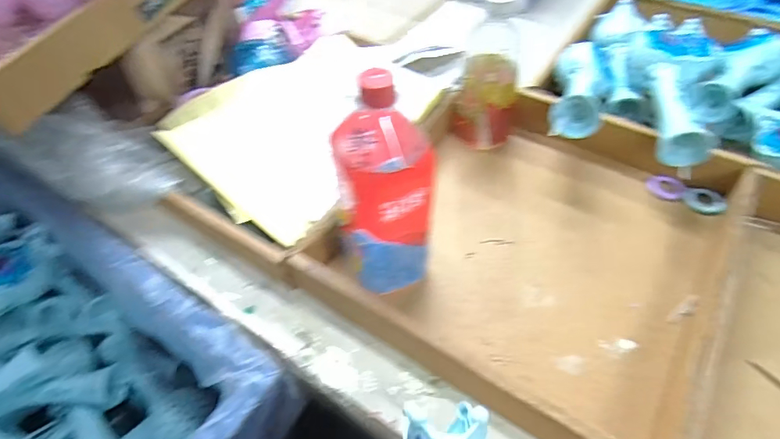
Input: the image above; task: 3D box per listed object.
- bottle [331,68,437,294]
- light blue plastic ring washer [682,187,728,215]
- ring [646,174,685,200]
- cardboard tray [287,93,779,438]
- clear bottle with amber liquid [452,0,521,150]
[{"bbox_3d":[-0.009,-0.015,0.400,0.089,0.220,0.077,16,54,17],"label":"bottle"},{"bbox_3d":[0.359,-0.023,0.525,0.044,0.009,0.044,-2,51,3],"label":"light blue plastic ring washer"},{"bbox_3d":[0.326,-0.038,0.542,0.042,0.004,0.039,-2,51,3],"label":"ring"},{"bbox_3d":[0.290,0.083,0.412,0.689,0.062,0.373,26,57,24],"label":"cardboard tray"},{"bbox_3d":[0.117,-0.169,0.551,0.074,0.180,0.060,8,52,11],"label":"clear bottle with amber liquid"}]

